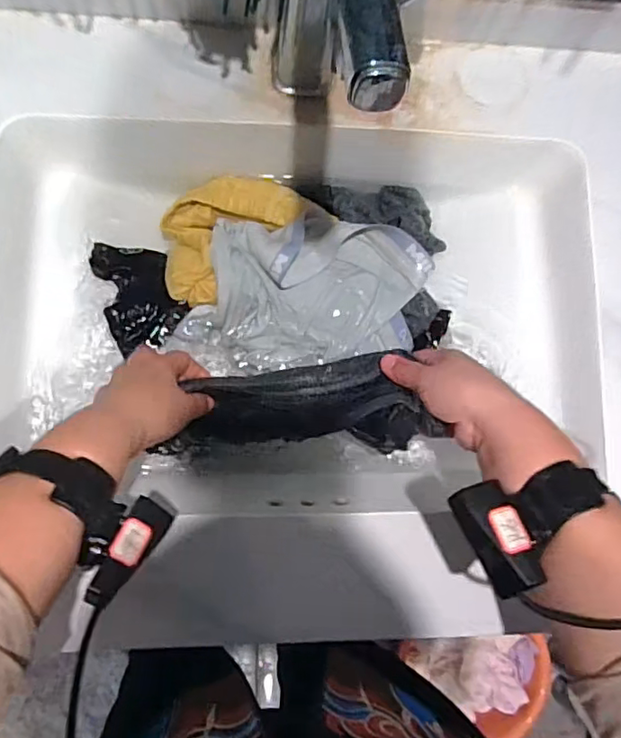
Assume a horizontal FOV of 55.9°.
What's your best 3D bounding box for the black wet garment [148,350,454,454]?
[{"bbox_3d":[-0.007,0.030,0.529,0.234,0.049,0.083,-2,83,10],"label":"black wet garment"}]

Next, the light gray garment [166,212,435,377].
[{"bbox_3d":[-0.009,-0.074,0.561,0.234,0.053,0.135,-8,84,-7],"label":"light gray garment"}]

